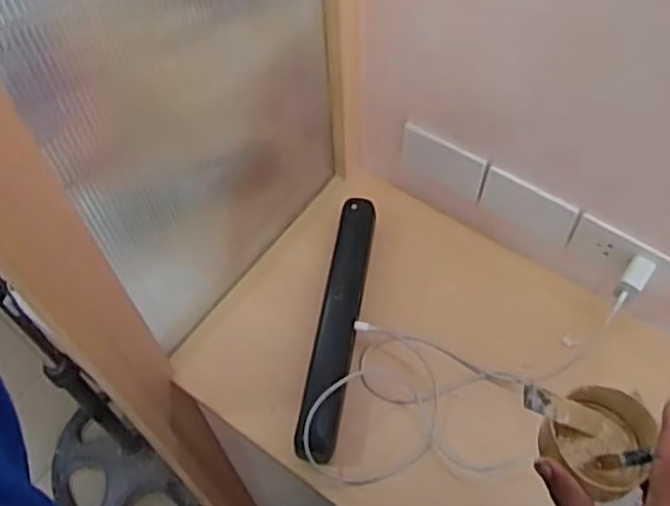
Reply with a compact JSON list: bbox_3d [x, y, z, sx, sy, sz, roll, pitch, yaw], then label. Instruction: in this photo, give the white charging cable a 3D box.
[{"bbox_3d":[0.186,0.128,0.833,0.410,0.108,0.201,-24,64,-1],"label":"white charging cable"}]

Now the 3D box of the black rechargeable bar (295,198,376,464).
[{"bbox_3d":[0.005,0.083,0.872,0.050,0.055,0.352,10,61,3],"label":"black rechargeable bar"}]

